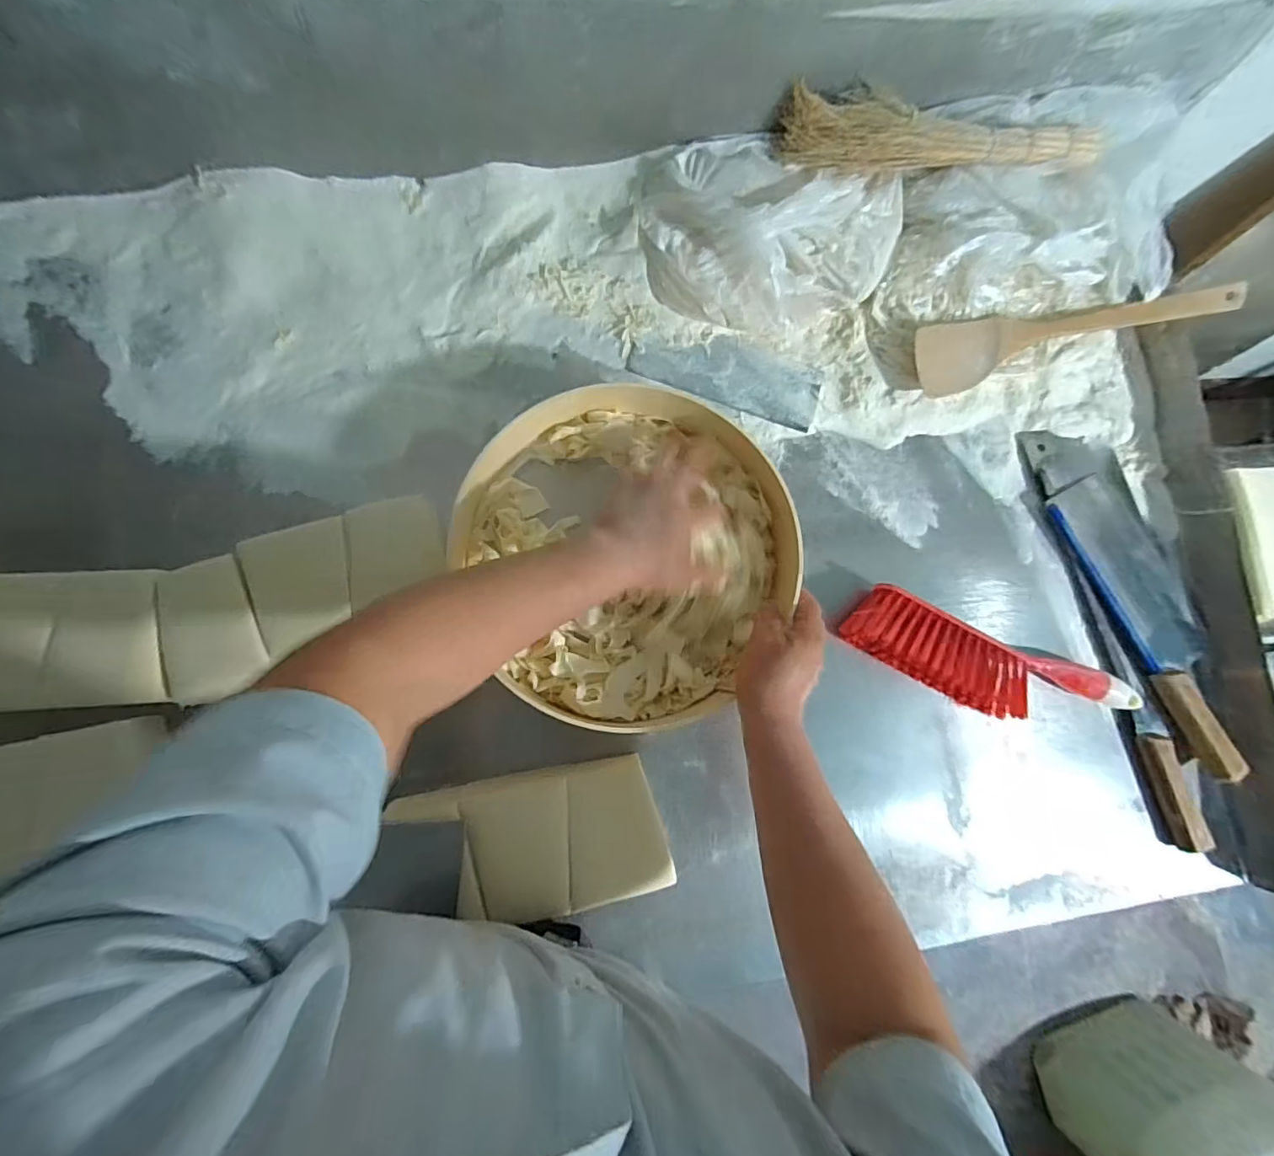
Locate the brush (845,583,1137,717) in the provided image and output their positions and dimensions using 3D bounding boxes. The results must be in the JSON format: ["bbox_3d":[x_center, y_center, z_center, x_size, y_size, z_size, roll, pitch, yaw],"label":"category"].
[{"bbox_3d":[0.343,0.089,0.534,0.304,0.041,0.078,21,81,-4],"label":"brush"}]

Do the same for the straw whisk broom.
[{"bbox_3d":[0.284,-0.409,0.517,0.315,0.040,0.042,0,83,-7],"label":"straw whisk broom"}]

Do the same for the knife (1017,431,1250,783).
[{"bbox_3d":[0.536,0.026,0.579,0.115,0.037,0.363,-21,86,-9],"label":"knife"}]

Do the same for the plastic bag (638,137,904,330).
[{"bbox_3d":[0.129,-0.332,0.549,0.254,0.080,0.154,0,83,-7],"label":"plastic bag"}]

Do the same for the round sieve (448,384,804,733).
[{"bbox_3d":[-0.003,-0.020,0.495,0.278,0.066,0.298,1,83,-7],"label":"round sieve"}]

